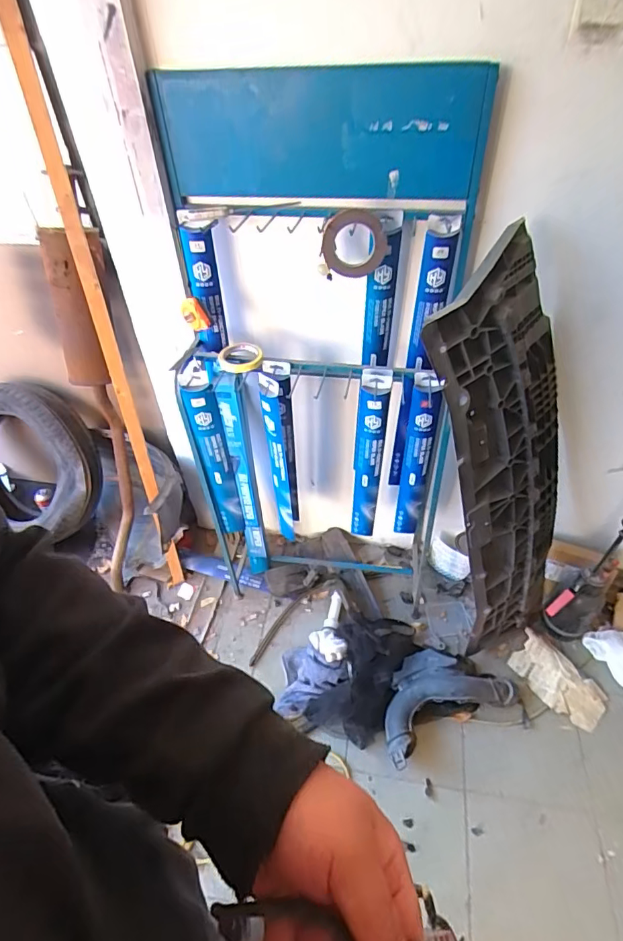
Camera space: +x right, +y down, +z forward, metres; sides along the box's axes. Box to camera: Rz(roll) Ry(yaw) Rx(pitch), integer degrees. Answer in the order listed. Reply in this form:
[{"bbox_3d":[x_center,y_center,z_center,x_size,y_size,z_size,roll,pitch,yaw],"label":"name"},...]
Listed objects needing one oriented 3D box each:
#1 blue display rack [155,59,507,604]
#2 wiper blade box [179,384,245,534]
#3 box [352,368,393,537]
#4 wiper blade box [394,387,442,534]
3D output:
[{"bbox_3d":[0.016,-0.166,1.218,0.606,1.281,0.295,-2,46,1],"label":"blue display rack"},{"bbox_3d":[-0.238,-0.005,1.221,0.074,0.490,0.026,-9,46,-6],"label":"wiper blade box"},{"bbox_3d":[0.143,-0.019,1.201,0.068,0.516,0.045,13,48,15],"label":"box"},{"bbox_3d":[0.259,-0.004,1.214,0.069,0.499,0.041,6,46,8],"label":"wiper blade box"}]

